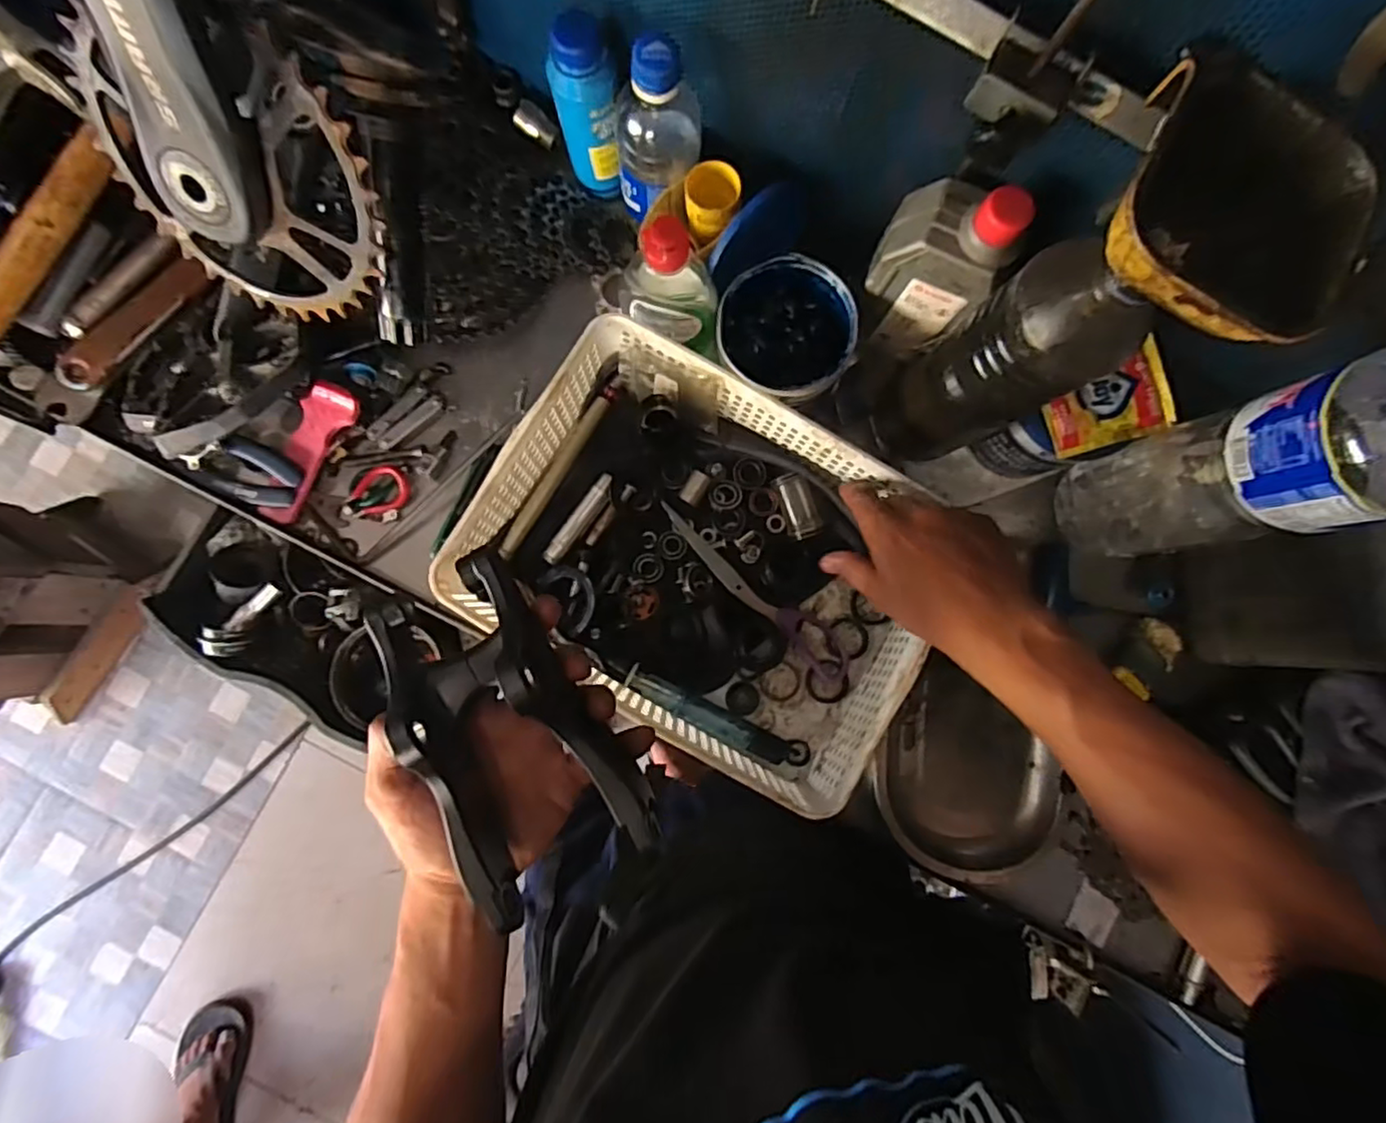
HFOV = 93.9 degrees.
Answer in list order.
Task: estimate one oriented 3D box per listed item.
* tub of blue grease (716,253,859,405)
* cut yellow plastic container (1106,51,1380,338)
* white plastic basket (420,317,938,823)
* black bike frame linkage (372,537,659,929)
[{"bbox_3d":[0.068,-0.173,0.503,0.097,0.074,0.108,0,84,-2],"label":"tub of blue grease"},{"bbox_3d":[0.217,-0.134,0.270,0.087,0.054,0.092,0,84,-2],"label":"cut yellow plastic container"},{"bbox_3d":[0.010,-0.001,0.498,0.323,0.082,0.255,26,84,0],"label":"white plastic basket"},{"bbox_3d":[-0.094,0.084,0.325,0.090,0.061,0.170,-27,86,-5],"label":"black bike frame linkage"}]

